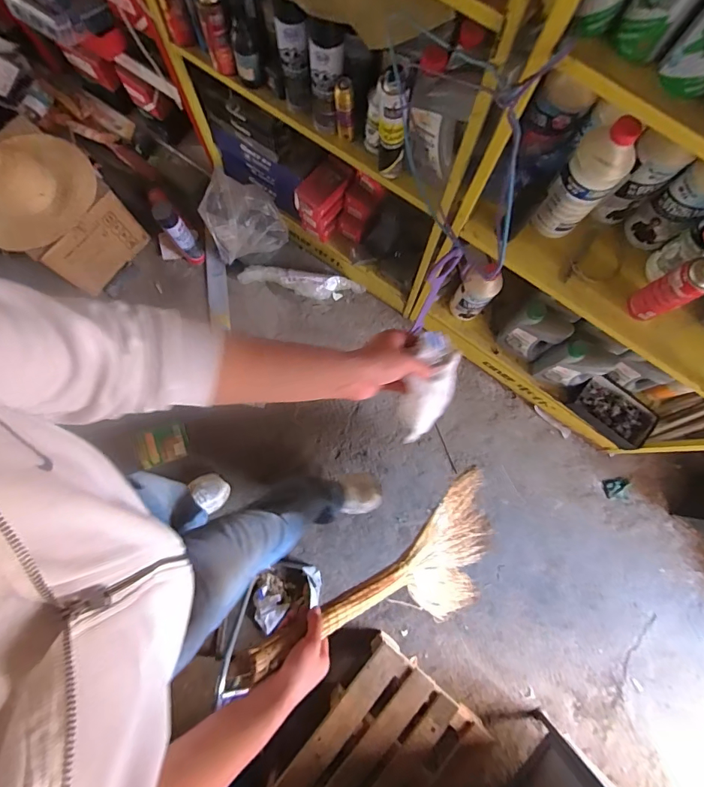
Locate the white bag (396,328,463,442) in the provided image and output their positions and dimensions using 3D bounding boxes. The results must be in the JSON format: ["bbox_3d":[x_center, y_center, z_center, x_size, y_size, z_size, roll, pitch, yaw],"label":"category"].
[{"bbox_3d":[0.095,-0.002,0.527,0.062,0.044,0.140,12,110,1],"label":"white bag"}]

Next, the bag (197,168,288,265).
[{"bbox_3d":[-0.355,-0.570,1.374,0.235,0.148,0.222,-23,81,-5],"label":"bag"}]

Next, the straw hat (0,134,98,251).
[{"bbox_3d":[-0.938,-0.604,1.205,0.339,0.136,0.323,-32,82,-6],"label":"straw hat"}]

